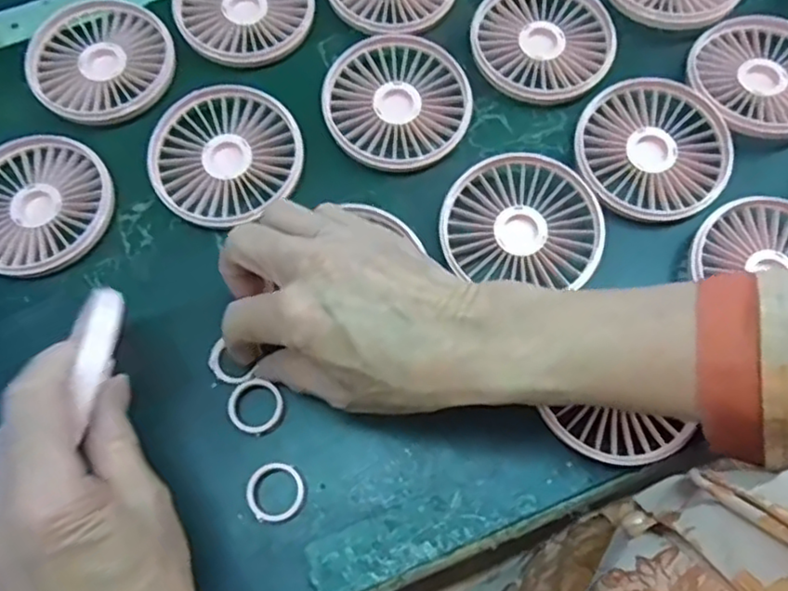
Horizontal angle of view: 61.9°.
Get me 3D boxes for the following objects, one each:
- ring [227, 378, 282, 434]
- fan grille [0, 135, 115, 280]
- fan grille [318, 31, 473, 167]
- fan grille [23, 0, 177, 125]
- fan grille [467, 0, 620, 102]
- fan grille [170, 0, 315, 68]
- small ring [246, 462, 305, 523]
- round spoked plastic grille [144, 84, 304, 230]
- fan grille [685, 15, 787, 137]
[{"bbox_3d":[-0.071,0.057,0.339,0.027,0.006,0.027,0,67,1],"label":"ring"},{"bbox_3d":[-0.212,-0.054,0.388,0.086,0.013,0.091,-35,71,-13],"label":"fan grille"},{"bbox_3d":[0.001,-0.116,0.403,0.087,0.021,0.086,0,67,1],"label":"fan grille"},{"bbox_3d":[-0.185,-0.150,0.416,0.086,0.011,0.088,0,67,1],"label":"fan grille"},{"bbox_3d":[0.094,-0.162,0.412,0.088,0.010,0.082,0,67,1],"label":"fan grille"},{"bbox_3d":[-0.099,-0.192,0.430,0.087,0.009,0.086,-20,68,-7],"label":"fan grille"},{"bbox_3d":[-0.058,0.096,0.323,0.027,0.006,0.027,0,67,1],"label":"small ring"},{"bbox_3d":[-0.100,-0.083,0.393,0.086,0.012,0.084,0,74,0],"label":"round spoked plastic grille"},{"bbox_3d":[0.226,-0.134,0.400,0.086,0.009,0.086,0,67,1],"label":"fan grille"}]

